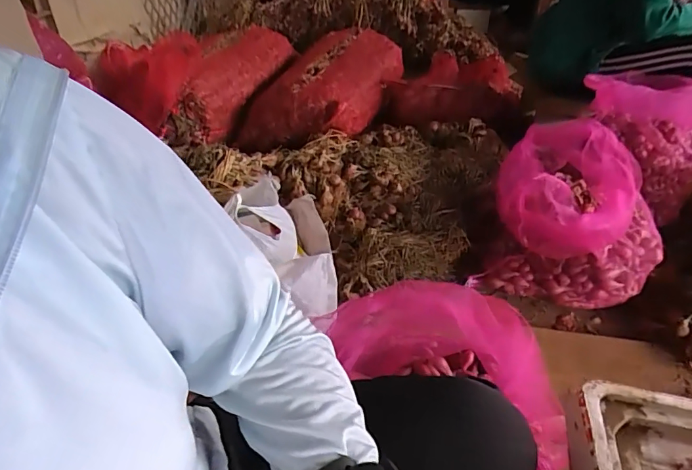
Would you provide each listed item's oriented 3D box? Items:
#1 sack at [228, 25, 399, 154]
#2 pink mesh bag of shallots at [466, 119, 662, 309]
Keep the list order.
[{"bbox_3d":[-0.068,-0.542,1.619,0.413,0.222,0.672,13,43,17],"label":"sack"},{"bbox_3d":[0.543,-0.050,1.085,0.355,0.296,0.316,14,43,17],"label":"pink mesh bag of shallots"}]

